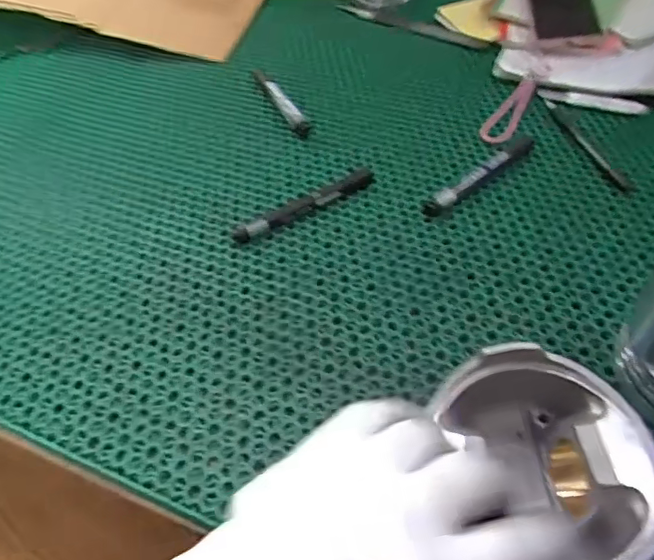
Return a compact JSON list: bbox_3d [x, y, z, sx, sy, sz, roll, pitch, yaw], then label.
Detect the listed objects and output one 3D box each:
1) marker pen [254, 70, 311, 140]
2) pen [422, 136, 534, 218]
[{"bbox_3d":[-0.054,-0.208,0.636,0.019,0.014,0.145,-23,53,-14],"label":"marker pen"},{"bbox_3d":[0.151,-0.104,0.541,0.152,0.017,0.023,-33,56,-21],"label":"pen"}]

